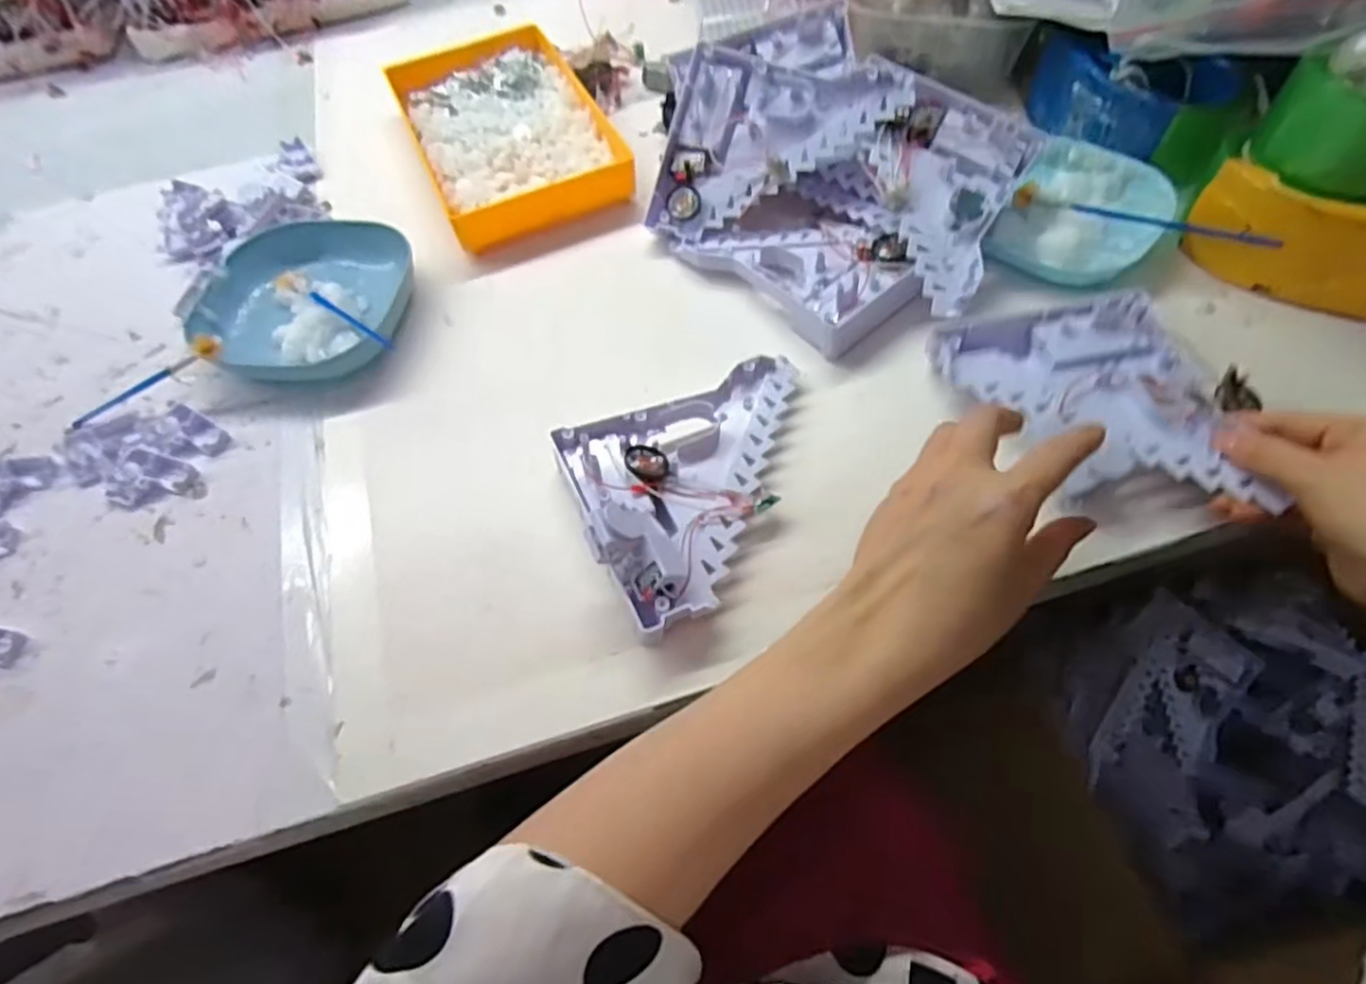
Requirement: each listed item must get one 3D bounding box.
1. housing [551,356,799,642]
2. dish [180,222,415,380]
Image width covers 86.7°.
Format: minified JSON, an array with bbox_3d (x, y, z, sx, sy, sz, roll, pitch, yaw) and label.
[{"bbox_3d":[0.018,-0.009,0.401,0.153,0.051,0.133,-24,59,-11],"label":"housing"},{"bbox_3d":[-0.264,-0.142,0.515,0.138,0.033,0.149,-2,57,3],"label":"dish"}]

